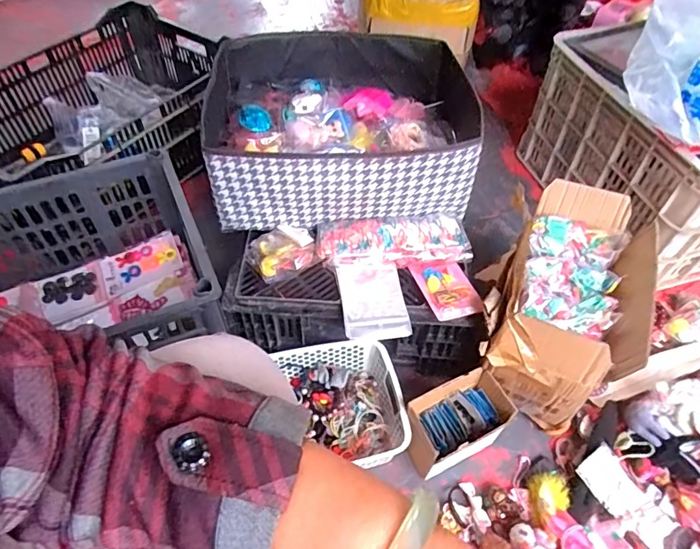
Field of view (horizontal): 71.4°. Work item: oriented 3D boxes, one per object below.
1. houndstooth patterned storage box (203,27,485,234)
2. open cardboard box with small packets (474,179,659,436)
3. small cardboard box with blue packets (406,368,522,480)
[{"bbox_3d":[-0.020,-0.255,0.830,0.424,0.159,0.358,-1,52,-2],"label":"houndstooth patterned storage box"},{"bbox_3d":[0.332,0.046,0.796,0.201,0.230,0.338,19,54,13],"label":"open cardboard box with small packets"},{"bbox_3d":[0.157,0.238,0.752,0.160,0.123,0.092,-20,55,-16],"label":"small cardboard box with blue packets"}]

